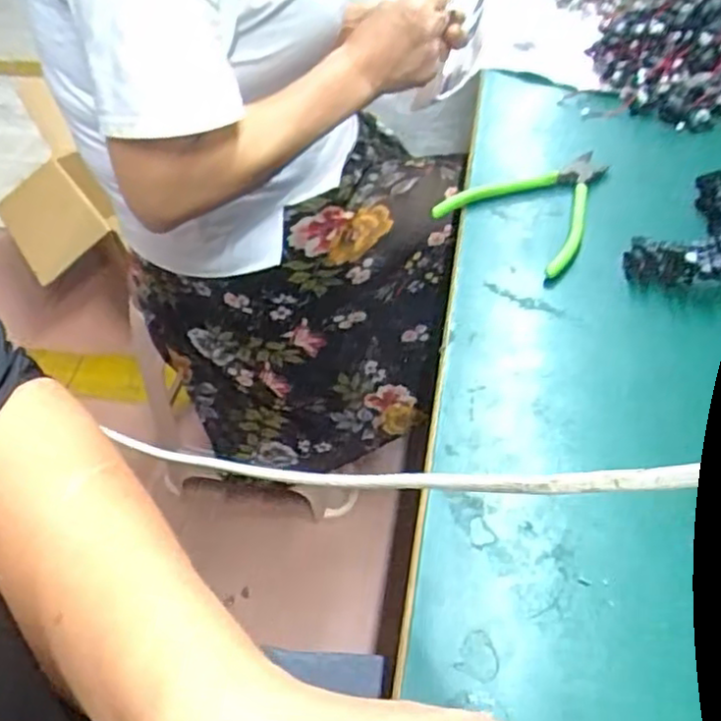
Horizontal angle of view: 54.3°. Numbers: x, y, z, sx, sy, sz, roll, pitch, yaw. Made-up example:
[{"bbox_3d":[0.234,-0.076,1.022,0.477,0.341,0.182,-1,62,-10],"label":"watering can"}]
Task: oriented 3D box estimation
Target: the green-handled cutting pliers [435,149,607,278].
[{"bbox_3d":[0.140,-0.124,0.539,0.108,0.013,0.131,35,61,30],"label":"green-handled cutting pliers"}]

